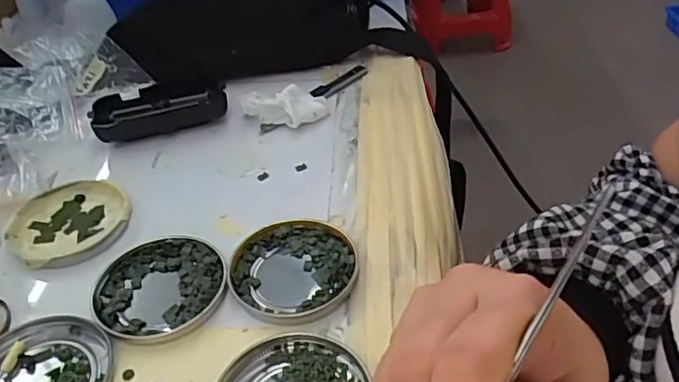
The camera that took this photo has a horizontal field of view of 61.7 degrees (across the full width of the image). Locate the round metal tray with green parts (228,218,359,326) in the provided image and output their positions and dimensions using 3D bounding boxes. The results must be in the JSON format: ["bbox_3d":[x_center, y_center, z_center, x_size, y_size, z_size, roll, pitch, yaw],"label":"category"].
[{"bbox_3d":[-0.029,0.048,0.353,0.076,0.008,0.077,-2,40,1],"label":"round metal tray with green parts"}]

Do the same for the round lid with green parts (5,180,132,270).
[{"bbox_3d":[-0.189,0.022,0.400,0.079,0.012,0.076,-2,40,1],"label":"round lid with green parts"}]

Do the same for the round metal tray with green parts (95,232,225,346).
[{"bbox_3d":[-0.109,0.059,0.348,0.077,0.008,0.075,-2,40,1],"label":"round metal tray with green parts"}]

